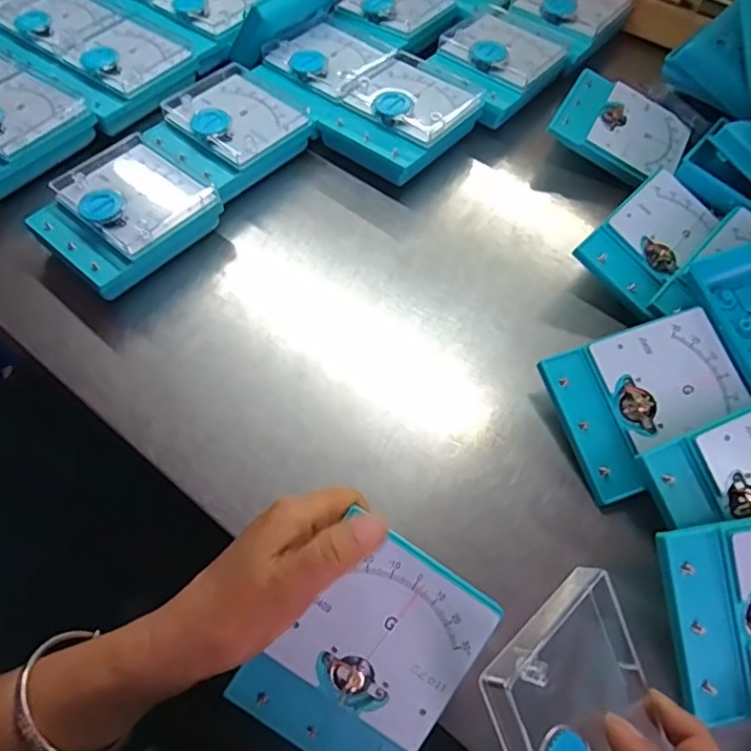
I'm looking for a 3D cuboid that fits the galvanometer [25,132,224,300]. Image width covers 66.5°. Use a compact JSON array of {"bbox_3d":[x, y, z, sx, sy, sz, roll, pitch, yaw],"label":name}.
[{"bbox_3d":[-0.194,-0.125,0.448,0.106,0.047,0.120,39,66,20],"label":"galvanometer"}]

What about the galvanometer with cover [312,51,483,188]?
[{"bbox_3d":[0.025,-0.228,0.508,0.101,0.049,0.129,36,65,18],"label":"galvanometer with cover"}]

